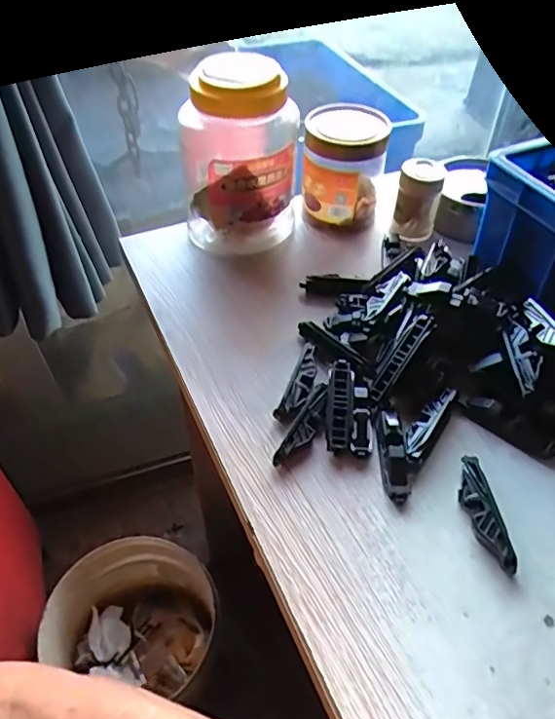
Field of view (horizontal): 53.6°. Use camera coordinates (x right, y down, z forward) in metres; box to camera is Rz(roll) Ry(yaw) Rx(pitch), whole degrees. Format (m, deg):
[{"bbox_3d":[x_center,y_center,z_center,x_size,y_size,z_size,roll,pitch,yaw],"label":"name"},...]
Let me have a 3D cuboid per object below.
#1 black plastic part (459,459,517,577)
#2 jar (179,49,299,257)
[{"bbox_3d":[0.137,0.103,0.369,0.018,0.014,0.079,-5,48,-5],"label":"black plastic part"},{"bbox_3d":[-0.041,-0.212,0.553,0.109,0.158,0.123,-9,48,-8],"label":"jar"}]

